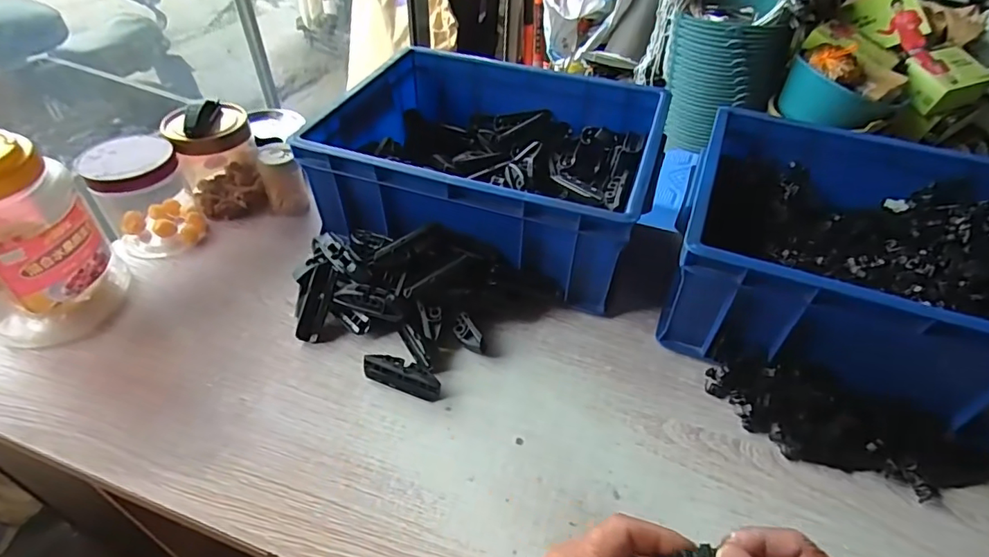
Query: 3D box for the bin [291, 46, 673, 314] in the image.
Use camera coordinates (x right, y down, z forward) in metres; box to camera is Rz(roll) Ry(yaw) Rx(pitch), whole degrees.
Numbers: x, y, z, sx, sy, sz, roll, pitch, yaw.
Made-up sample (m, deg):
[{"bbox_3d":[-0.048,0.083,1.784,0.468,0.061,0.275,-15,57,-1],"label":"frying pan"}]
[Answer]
[{"bbox_3d":[0.001,-0.129,0.587,0.335,0.133,0.267,14,46,12],"label":"bin"}]

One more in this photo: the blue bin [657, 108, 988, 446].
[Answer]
[{"bbox_3d":[0.351,-0.004,0.491,0.336,0.151,0.271,18,47,15],"label":"blue bin"}]

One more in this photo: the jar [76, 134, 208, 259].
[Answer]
[{"bbox_3d":[-0.373,-0.085,0.554,0.087,0.116,0.102,-23,50,-23],"label":"jar"}]

